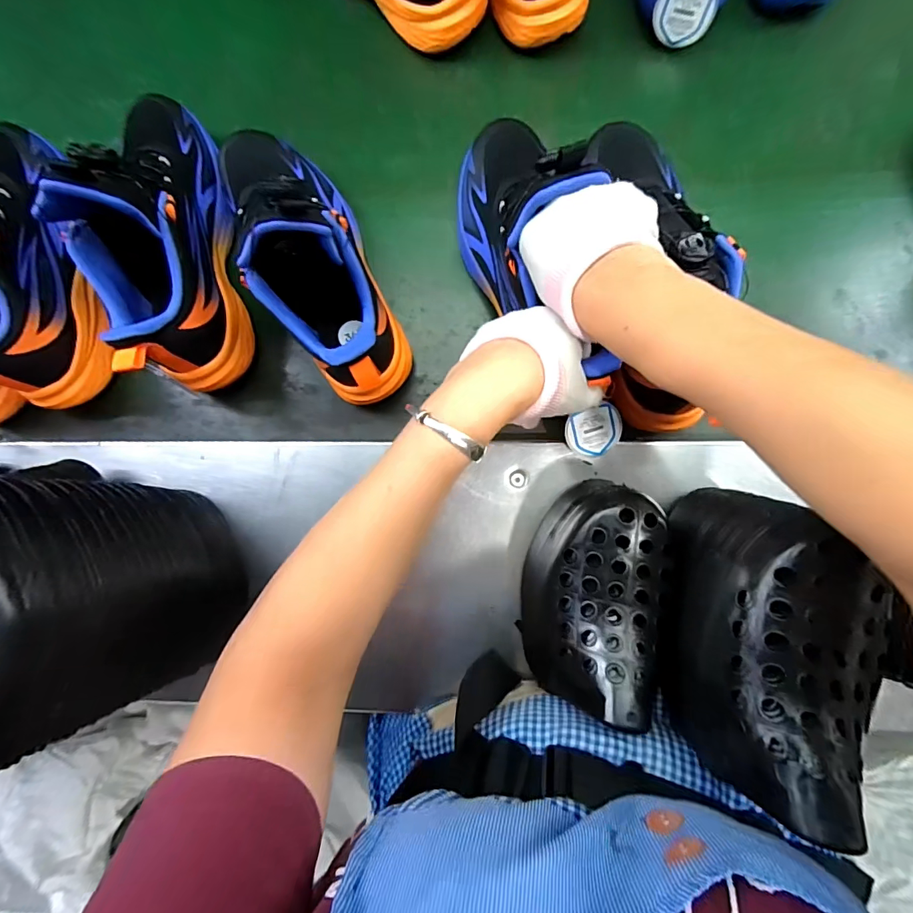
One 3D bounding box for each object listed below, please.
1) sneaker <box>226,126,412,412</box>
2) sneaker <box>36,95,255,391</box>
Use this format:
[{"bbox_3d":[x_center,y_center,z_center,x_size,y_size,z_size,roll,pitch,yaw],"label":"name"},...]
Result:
[{"bbox_3d":[-0.120,-0.168,0.358,0.086,0.148,0.252,-24,87,0],"label":"sneaker"},{"bbox_3d":[-0.248,-0.186,0.361,0.088,0.145,0.255,-11,87,1],"label":"sneaker"}]

